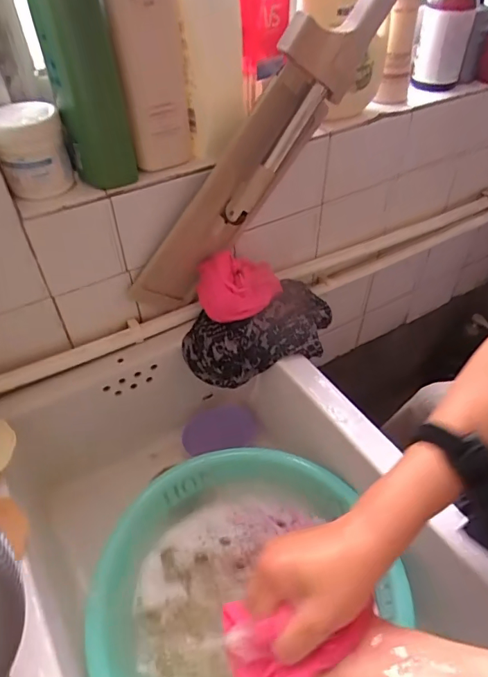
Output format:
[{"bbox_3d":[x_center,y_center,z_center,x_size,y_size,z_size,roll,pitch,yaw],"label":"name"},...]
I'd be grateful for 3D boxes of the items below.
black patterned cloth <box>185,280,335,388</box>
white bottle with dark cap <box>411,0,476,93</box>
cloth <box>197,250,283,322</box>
[{"bbox_3d":[0.025,-0.009,0.630,0.216,0.069,0.124,-18,49,-16],"label":"black patterned cloth"},{"bbox_3d":[0.288,-0.439,0.656,0.070,0.140,0.051,18,49,17],"label":"white bottle with dark cap"},{"bbox_3d":[-0.008,-0.062,0.605,0.099,0.083,0.071,10,47,10],"label":"cloth"}]

